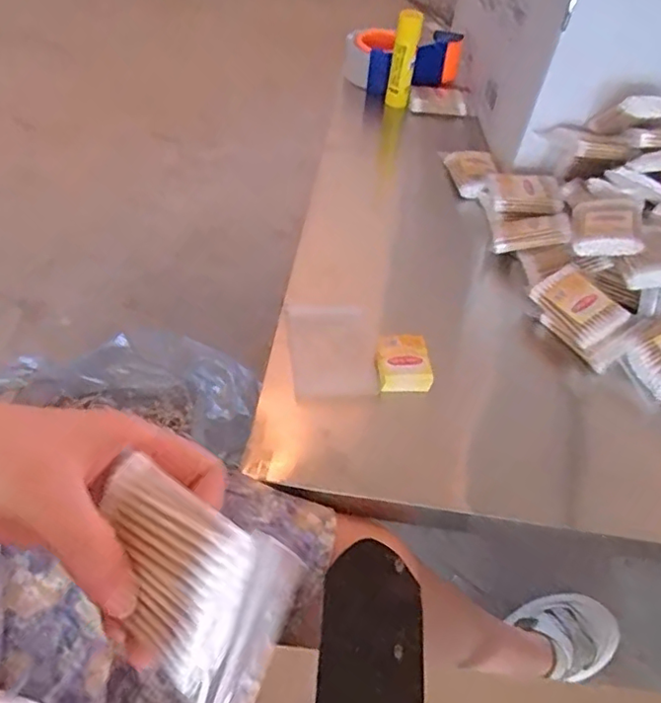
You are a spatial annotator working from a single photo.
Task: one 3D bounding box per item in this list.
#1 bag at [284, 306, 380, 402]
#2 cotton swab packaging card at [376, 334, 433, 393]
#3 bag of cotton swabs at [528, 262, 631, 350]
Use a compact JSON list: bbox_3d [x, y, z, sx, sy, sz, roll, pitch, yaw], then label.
[{"bbox_3d":[0.003,-0.002,0.496,0.073,0.011,0.092,-2,50,-7],"label":"bag"},{"bbox_3d":[0.058,0.010,0.476,0.040,0.020,0.048,-2,50,-8],"label":"cotton swab packaging card"},{"bbox_3d":[0.217,-0.041,0.517,0.047,0.023,0.073,-25,57,-24],"label":"bag of cotton swabs"}]

